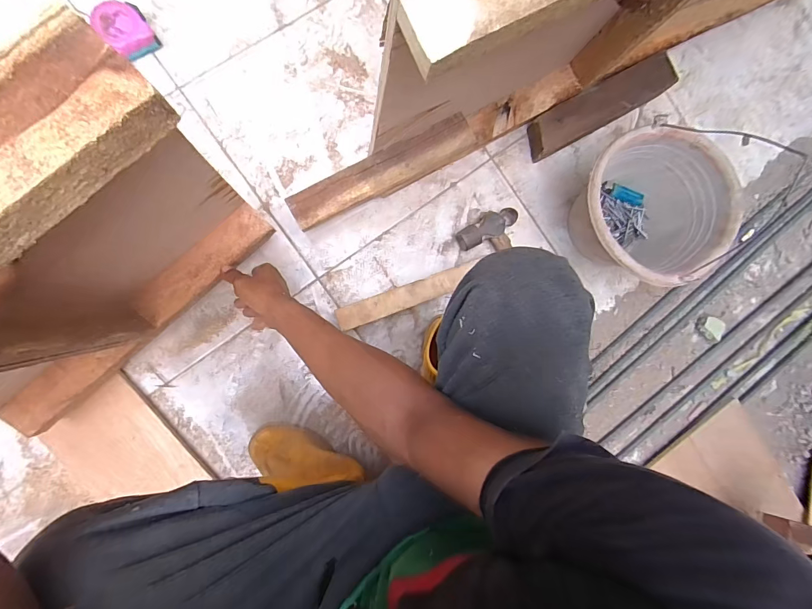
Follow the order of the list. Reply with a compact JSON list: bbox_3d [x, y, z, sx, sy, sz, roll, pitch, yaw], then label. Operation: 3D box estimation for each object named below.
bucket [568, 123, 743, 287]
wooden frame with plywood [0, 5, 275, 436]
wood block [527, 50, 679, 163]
[{"bbox_3d":[0.397,-0.159,0.653,0.245,0.166,0.230,0,89,-7],"label":"bucket"},{"bbox_3d":[-0.347,0.011,0.363,0.440,0.381,0.084,-42,94,-6],"label":"wooden frame with plywood"},{"bbox_3d":[0.369,-0.384,0.717,0.323,0.045,0.082,-30,93,-7],"label":"wood block"}]

